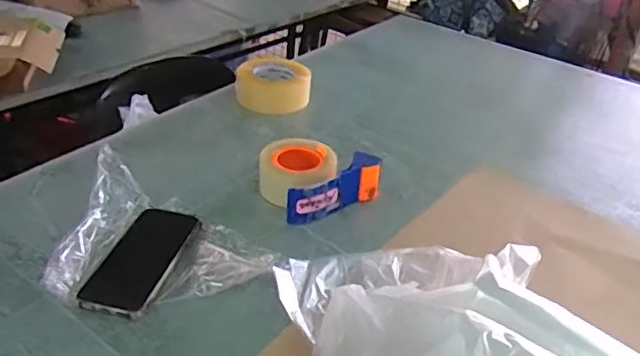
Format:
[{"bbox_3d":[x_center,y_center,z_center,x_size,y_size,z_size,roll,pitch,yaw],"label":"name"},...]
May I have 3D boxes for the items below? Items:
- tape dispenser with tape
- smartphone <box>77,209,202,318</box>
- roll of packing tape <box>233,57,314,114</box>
[{"bbox_3d":[-0.006,-0.006,0.797,0.148,0.059,0.127,-16,40,-28],"label":"tape dispenser with tape"},{"bbox_3d":[-0.205,0.093,0.659,0.079,0.012,0.161,12,35,10],"label":"smartphone"},{"bbox_3d":[-0.086,-0.177,1.063,0.134,0.063,0.135,4,35,-2],"label":"roll of packing tape"}]

